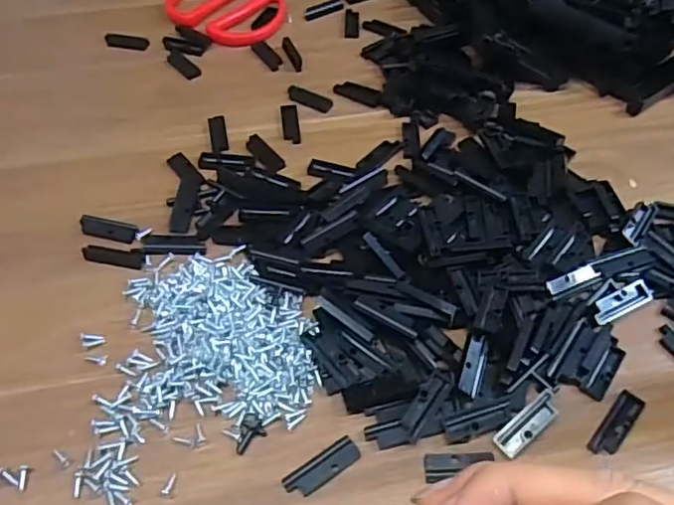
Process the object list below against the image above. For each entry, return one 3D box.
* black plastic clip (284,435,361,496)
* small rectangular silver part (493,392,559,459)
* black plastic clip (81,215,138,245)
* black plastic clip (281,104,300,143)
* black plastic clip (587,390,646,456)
[{"bbox_3d":[-0.006,0.096,0.264,0.036,0.004,0.012,-30,59,-20],"label":"black plastic clip"},{"bbox_3d":[0.089,0.079,0.272,0.035,0.005,0.012,-32,60,-21],"label":"small rectangular silver part"},{"bbox_3d":[-0.135,-0.014,0.347,0.038,0.004,0.014,12,54,9],"label":"black plastic clip"},{"bbox_3d":[-0.032,-0.090,0.406,0.012,0.004,0.039,-6,54,-4],"label":"black plastic clip"},{"bbox_3d":[0.131,0.080,0.275,0.011,0.004,0.037,35,61,23],"label":"black plastic clip"}]

